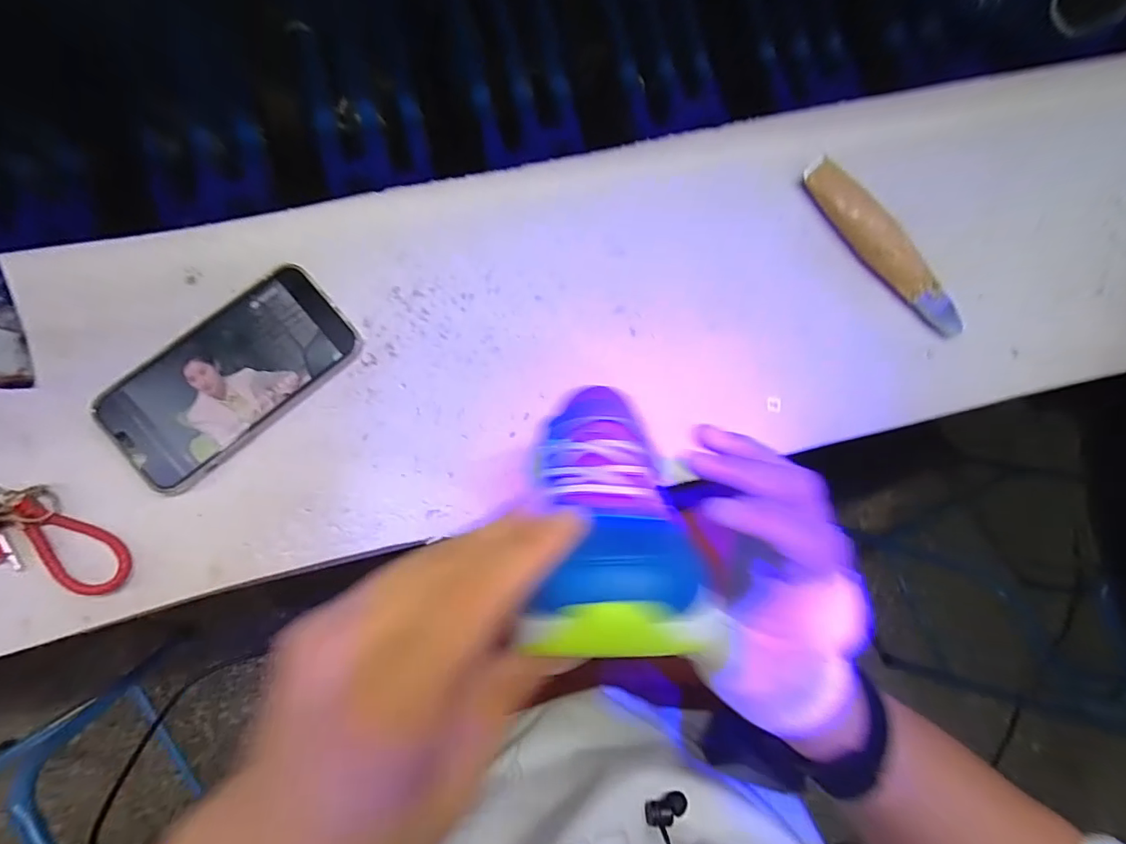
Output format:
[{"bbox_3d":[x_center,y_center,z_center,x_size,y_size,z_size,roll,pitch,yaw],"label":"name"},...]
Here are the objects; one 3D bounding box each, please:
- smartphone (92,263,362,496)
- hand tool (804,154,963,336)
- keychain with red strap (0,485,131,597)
[{"bbox_3d":[-0.223,-0.031,0.333,0.161,0.011,0.082,-41,88,-8],"label":"smartphone"},{"bbox_3d":[0.244,-0.133,0.377,0.024,0.027,0.164,-40,88,-8],"label":"hand tool"},{"bbox_3d":[-0.322,0.073,0.307,0.096,0.021,0.052,17,82,-3],"label":"keychain with red strap"}]

